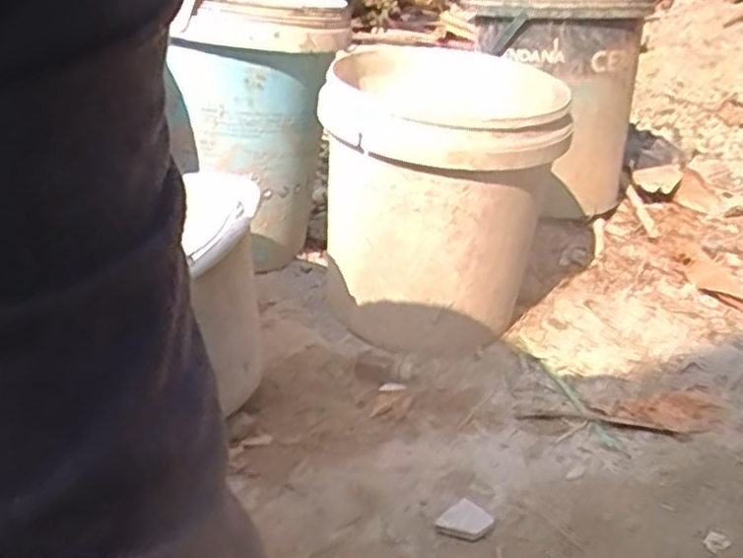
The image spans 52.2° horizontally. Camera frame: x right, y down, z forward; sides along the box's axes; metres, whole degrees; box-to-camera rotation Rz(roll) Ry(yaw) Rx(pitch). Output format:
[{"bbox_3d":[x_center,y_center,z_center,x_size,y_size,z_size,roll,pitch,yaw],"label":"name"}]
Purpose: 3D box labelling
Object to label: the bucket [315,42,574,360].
[{"bbox_3d":[0.081,-0.095,0.988,0.285,0.318,0.319,8,26,6],"label":"bucket"}]

